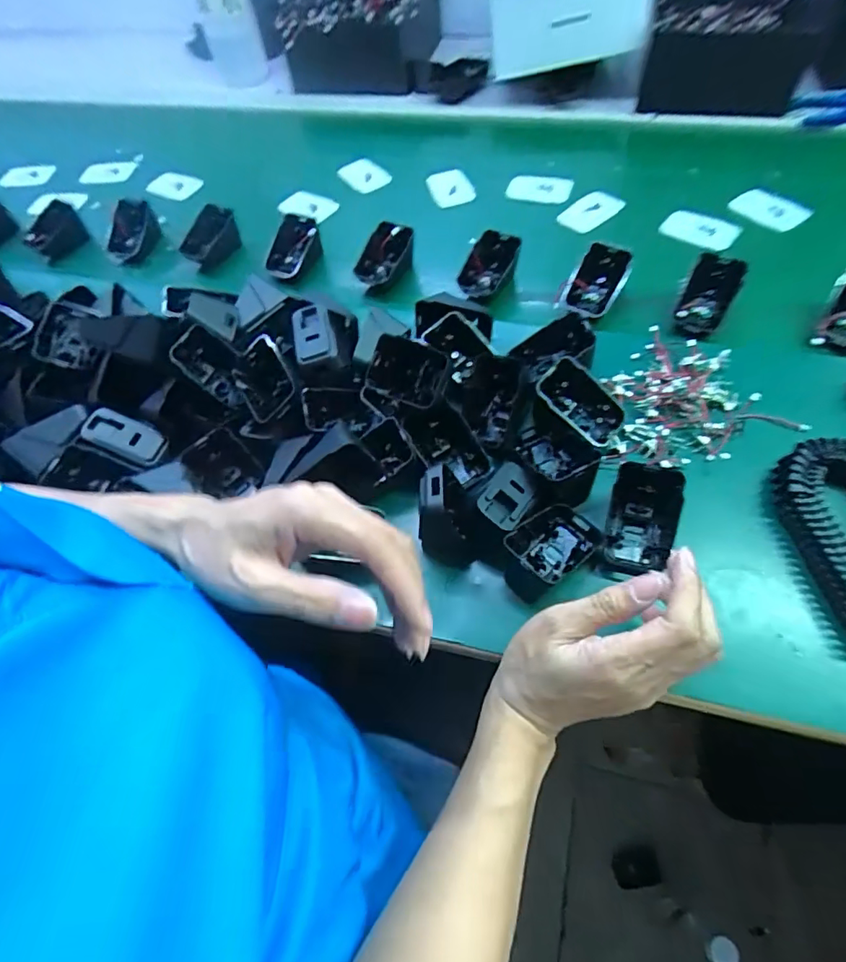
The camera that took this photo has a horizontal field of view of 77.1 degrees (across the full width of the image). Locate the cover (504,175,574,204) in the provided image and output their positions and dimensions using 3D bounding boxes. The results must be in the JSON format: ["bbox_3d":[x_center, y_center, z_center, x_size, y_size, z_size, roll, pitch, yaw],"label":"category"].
[{"bbox_3d":[0.136,-0.339,0.614,0.070,0.009,0.050,17,62,16],"label":"cover"}]

